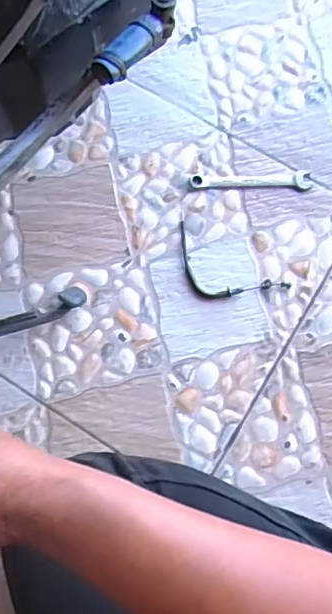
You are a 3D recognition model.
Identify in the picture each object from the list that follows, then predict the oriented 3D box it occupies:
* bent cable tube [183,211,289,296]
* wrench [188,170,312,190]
[{"bbox_3d":[0.061,-0.043,0.654,0.152,0.008,0.069,35,79,9],"label":"bent cable tube"},{"bbox_3d":[0.104,-0.155,0.686,0.146,0.005,0.019,-1,76,0],"label":"wrench"}]

